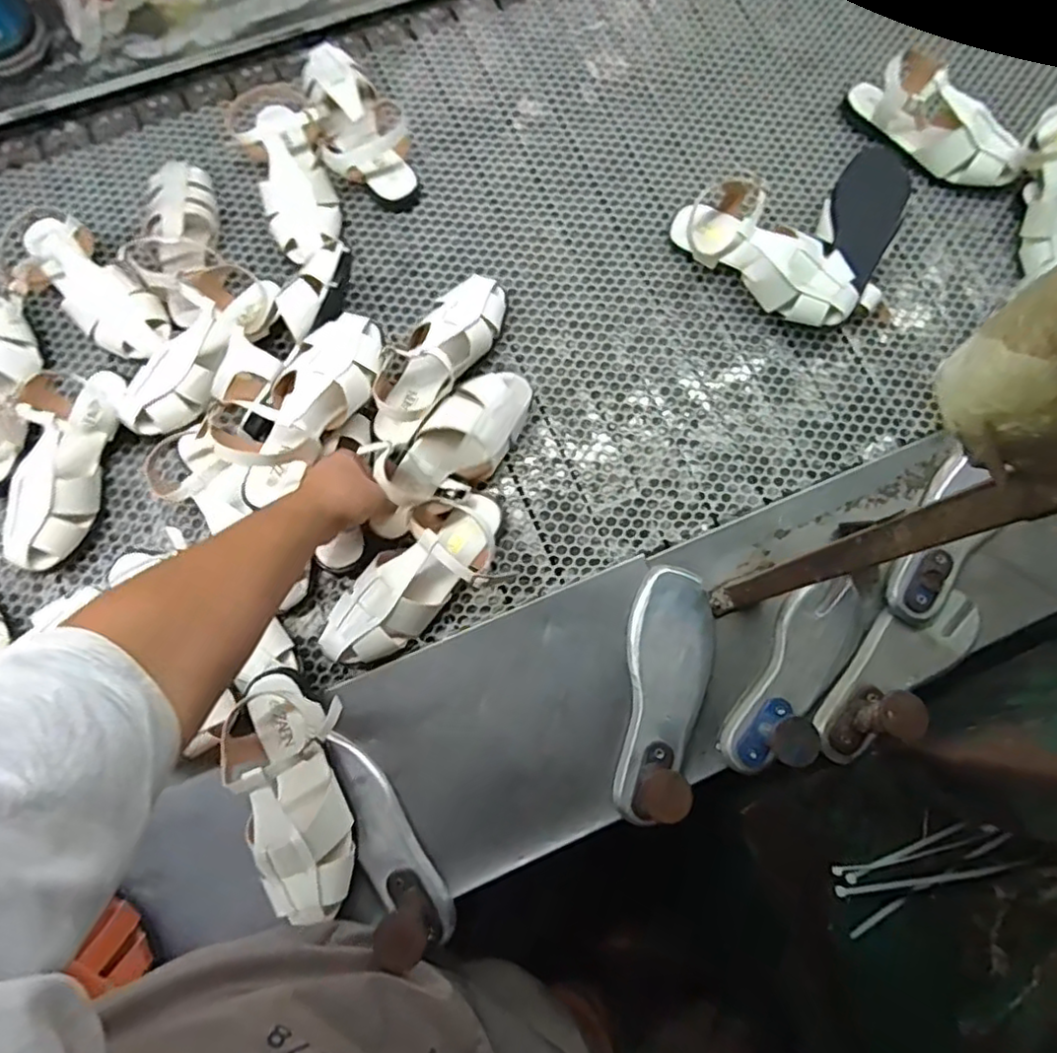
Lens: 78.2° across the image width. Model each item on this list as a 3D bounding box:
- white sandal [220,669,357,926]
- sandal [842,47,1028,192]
[{"bbox_3d":[-0.229,0.258,0.627,0.105,0.090,0.225,-5,76,-1],"label":"white sandal"},{"bbox_3d":[0.542,-0.530,0.865,0.235,0.100,0.099,29,78,7],"label":"sandal"}]

